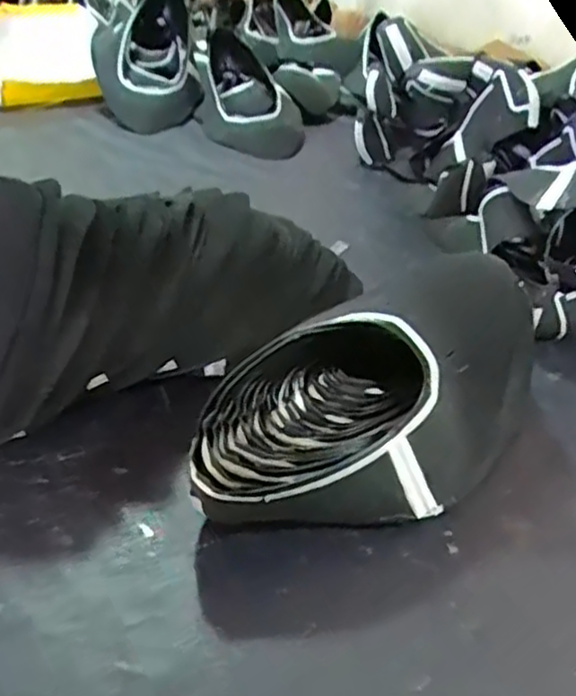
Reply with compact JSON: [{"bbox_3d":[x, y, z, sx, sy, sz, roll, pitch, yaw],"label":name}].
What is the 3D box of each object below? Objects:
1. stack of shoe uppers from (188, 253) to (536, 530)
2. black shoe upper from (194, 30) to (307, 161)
[{"bbox_3d":[0.050,0.036,0.460,0.245,0.131,0.126,-11,36,-26],"label":"stack of shoe uppers"},{"bbox_3d":[-0.075,-0.399,1.108,0.136,0.096,0.288,-9,55,-24],"label":"black shoe upper"}]

